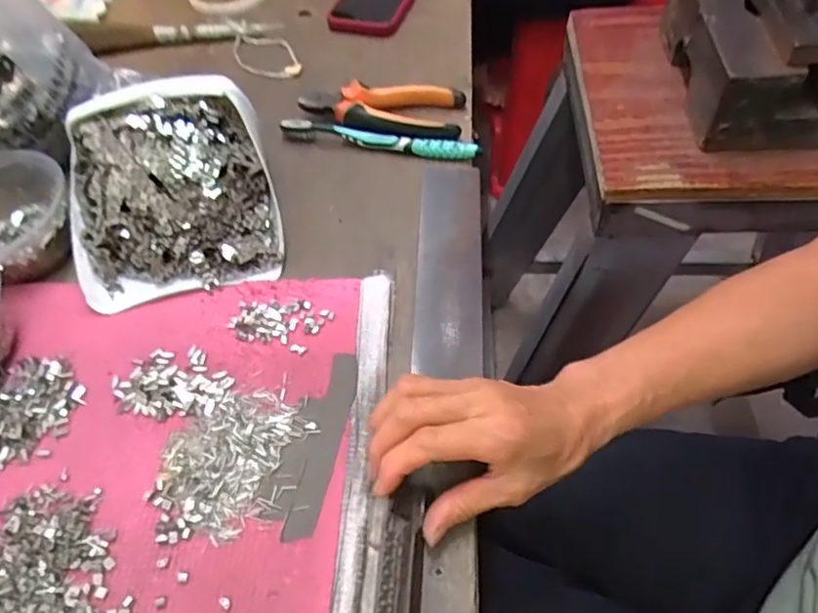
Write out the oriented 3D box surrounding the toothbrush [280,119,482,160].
[{"bbox_3d":[-0.029,-0.150,0.542,0.184,0.017,0.010,10,57,13],"label":"toothbrush"}]

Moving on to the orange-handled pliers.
[{"bbox_3d":[-0.026,-0.181,0.559,0.149,0.023,0.069,4,55,9],"label":"orange-handled pliers"}]

